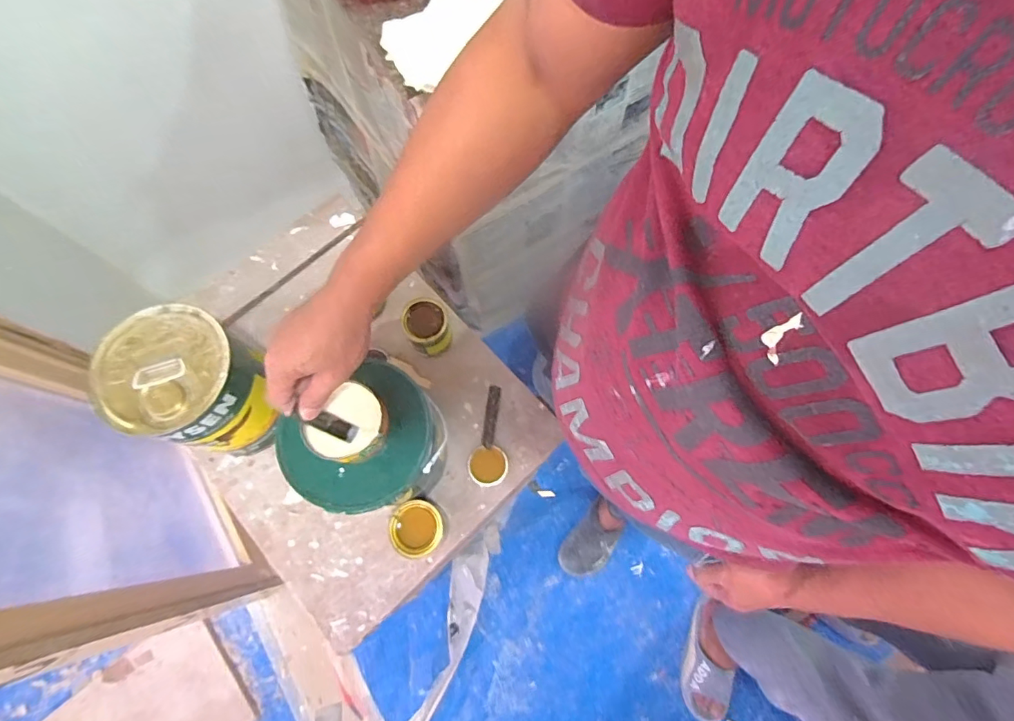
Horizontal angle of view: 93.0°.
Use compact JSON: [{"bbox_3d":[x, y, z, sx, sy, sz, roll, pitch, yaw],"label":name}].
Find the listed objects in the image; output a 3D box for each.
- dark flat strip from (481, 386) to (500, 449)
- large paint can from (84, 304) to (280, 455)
[{"bbox_3d":[-0.026,0.089,0.765,0.018,0.004,0.100,8,73,1],"label":"dark flat strip"},{"bbox_3d":[-0.410,0.038,0.652,0.158,0.178,0.150,0,73,-1],"label":"large paint can"}]

